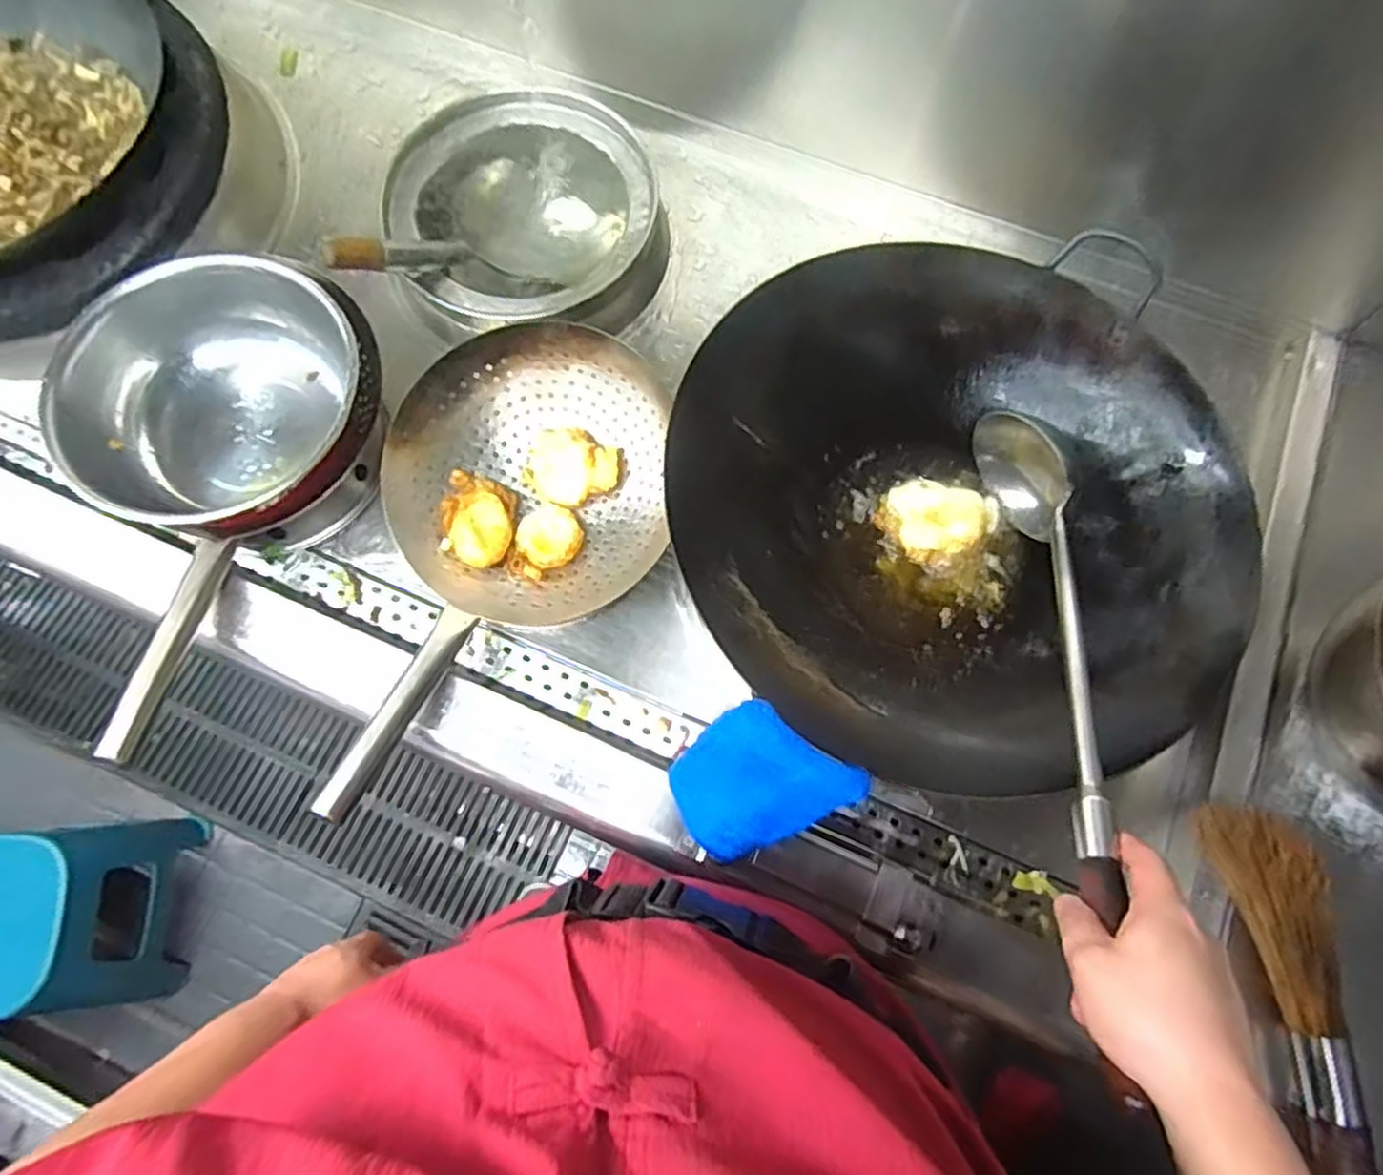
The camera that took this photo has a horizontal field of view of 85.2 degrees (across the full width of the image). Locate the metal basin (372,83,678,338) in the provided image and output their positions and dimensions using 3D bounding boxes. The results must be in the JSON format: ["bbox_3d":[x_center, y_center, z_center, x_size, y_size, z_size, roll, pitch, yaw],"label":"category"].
[{"bbox_3d":[-0.187,-0.424,0.869,0.303,0.101,0.279,0,71,-1],"label":"metal basin"}]

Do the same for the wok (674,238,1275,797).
[{"bbox_3d":[0.235,-0.061,0.690,0.457,0.167,0.461,-7,71,-4],"label":"wok"}]

